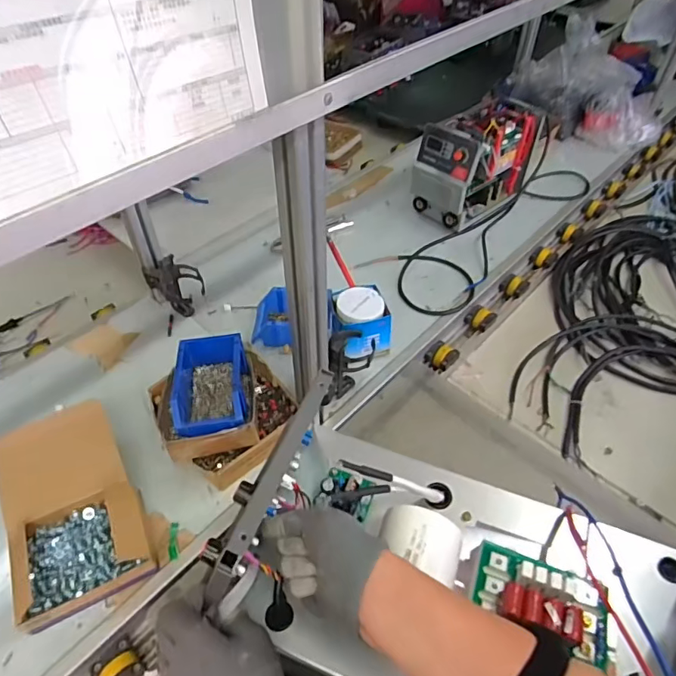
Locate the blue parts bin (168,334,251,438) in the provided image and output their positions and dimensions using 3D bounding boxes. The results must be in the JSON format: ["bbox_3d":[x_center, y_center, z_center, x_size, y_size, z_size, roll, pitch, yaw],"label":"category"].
[{"bbox_3d":[-0.195,0.075,0.776,0.108,0.065,0.164,-7,48,-6],"label":"blue parts bin"}]

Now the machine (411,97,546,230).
[{"bbox_3d":[0.342,-0.439,1.236,0.306,0.210,0.153,-34,57,-27],"label":"machine"}]

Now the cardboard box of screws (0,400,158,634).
[{"bbox_3d":[-0.378,0.238,0.706,0.171,0.087,0.264,-21,52,-18],"label":"cardboard box of screws"}]

